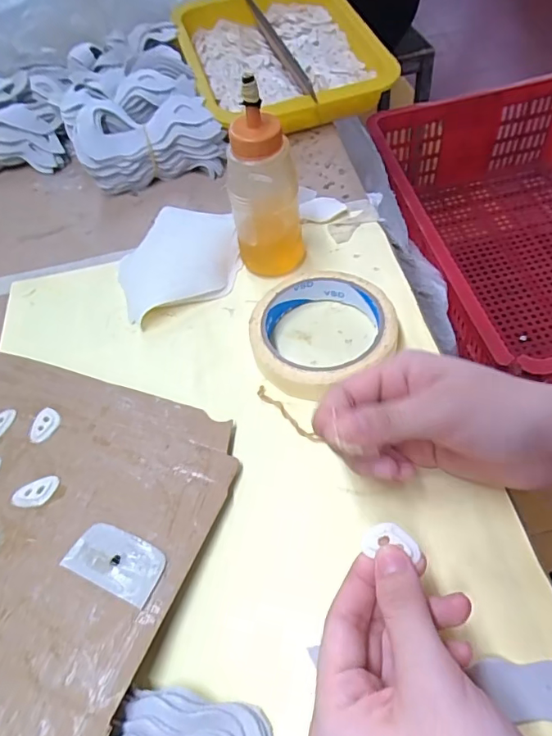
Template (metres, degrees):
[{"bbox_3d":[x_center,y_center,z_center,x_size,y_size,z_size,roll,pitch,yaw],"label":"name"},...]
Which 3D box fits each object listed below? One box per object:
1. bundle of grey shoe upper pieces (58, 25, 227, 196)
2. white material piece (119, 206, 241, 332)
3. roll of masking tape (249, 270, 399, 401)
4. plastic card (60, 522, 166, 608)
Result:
[{"bbox_3d":[-0.152,-0.279,0.533,0.139,0.075,0.238,-15,51,-11],"label":"bundle of grey shoe upper pieces"},{"bbox_3d":[-0.080,-0.090,0.414,0.098,0.026,0.096,-16,54,-4],"label":"white material piece"},{"bbox_3d":[0.030,-0.026,0.346,0.096,0.025,0.089,-4,54,5],"label":"roll of masking tape"},{"bbox_3d":[-0.083,0.100,0.262,0.051,0.004,0.029,18,55,18],"label":"plastic card"}]

